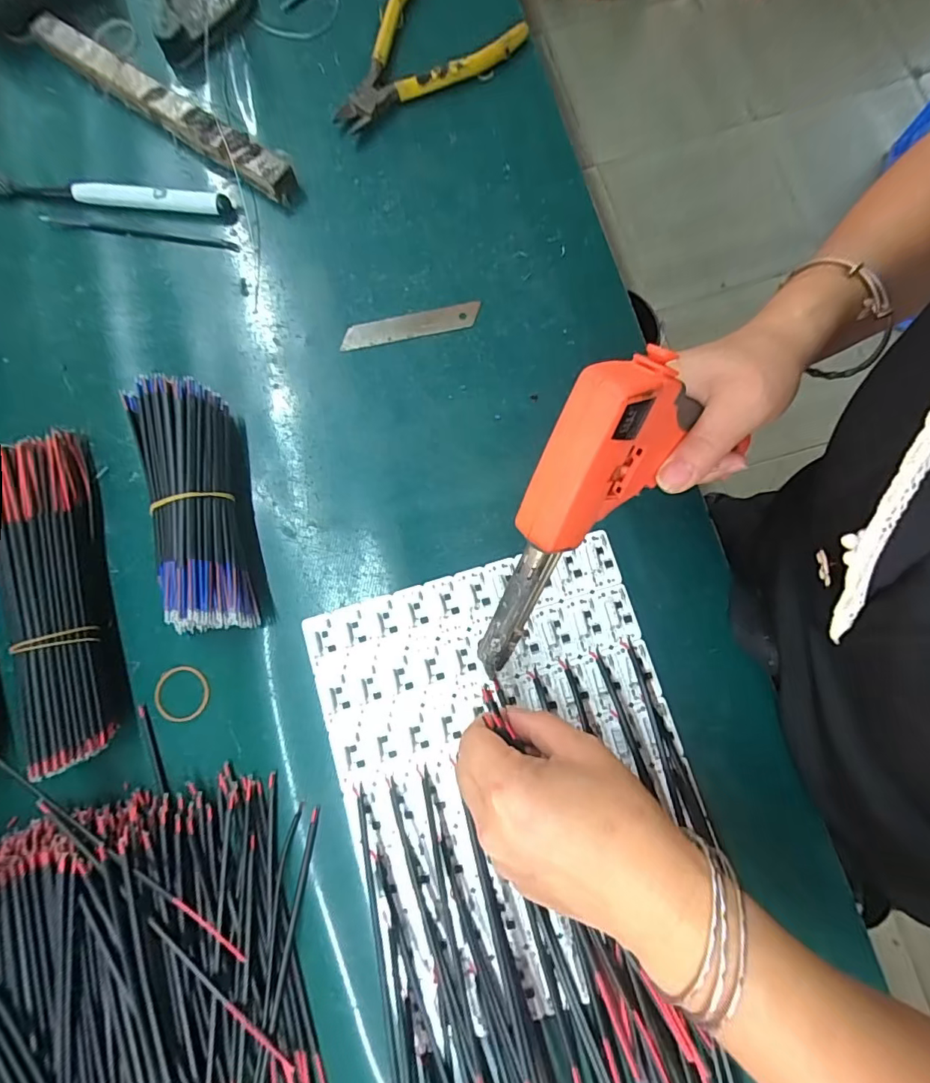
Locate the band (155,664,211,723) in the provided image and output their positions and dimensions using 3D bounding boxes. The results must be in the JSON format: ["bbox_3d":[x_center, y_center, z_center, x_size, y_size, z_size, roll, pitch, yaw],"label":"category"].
[{"bbox_3d":[-0.174,0.094,0.314,0.033,0.004,0.034,0,80,1],"label":"band"}]

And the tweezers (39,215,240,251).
[{"bbox_3d":[-0.230,-0.218,0.362,0.141,0.005,0.008,8,80,2],"label":"tweezers"}]

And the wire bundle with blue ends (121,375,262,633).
[{"bbox_3d":[-0.162,-0.021,0.308,0.046,0.041,0.149,-11,80,-1],"label":"wire bundle with blue ends"}]

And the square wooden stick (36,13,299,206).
[{"bbox_3d":[-0.214,-0.309,0.364,0.218,0.023,0.022,34,82,6],"label":"square wooden stick"}]

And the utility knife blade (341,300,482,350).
[{"bbox_3d":[-0.037,-0.147,0.347,0.094,0.004,0.018,-12,86,-2],"label":"utility knife blade"}]

